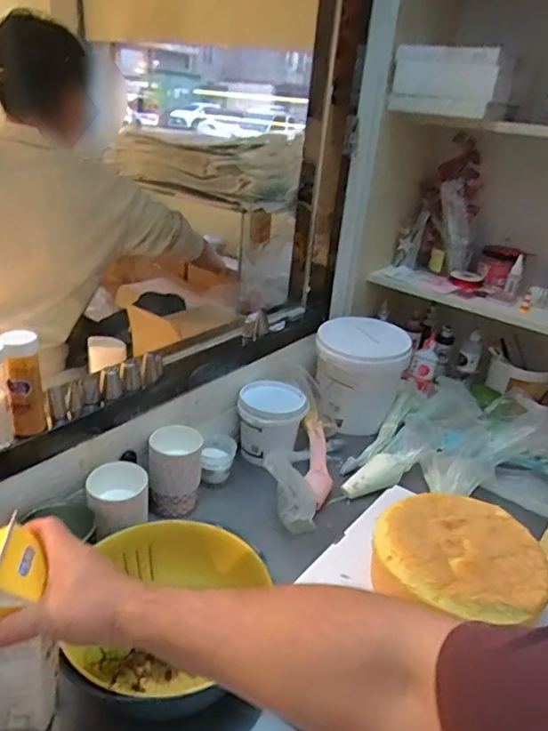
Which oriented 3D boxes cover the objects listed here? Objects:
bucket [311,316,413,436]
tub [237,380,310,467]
[{"bbox_3d":[0.187,0.021,1.232,0.191,0.216,0.185,5,25,-2],"label":"bucket"},{"bbox_3d":[-0.004,0.107,1.070,0.129,0.121,0.124,5,25,-2],"label":"tub"}]

